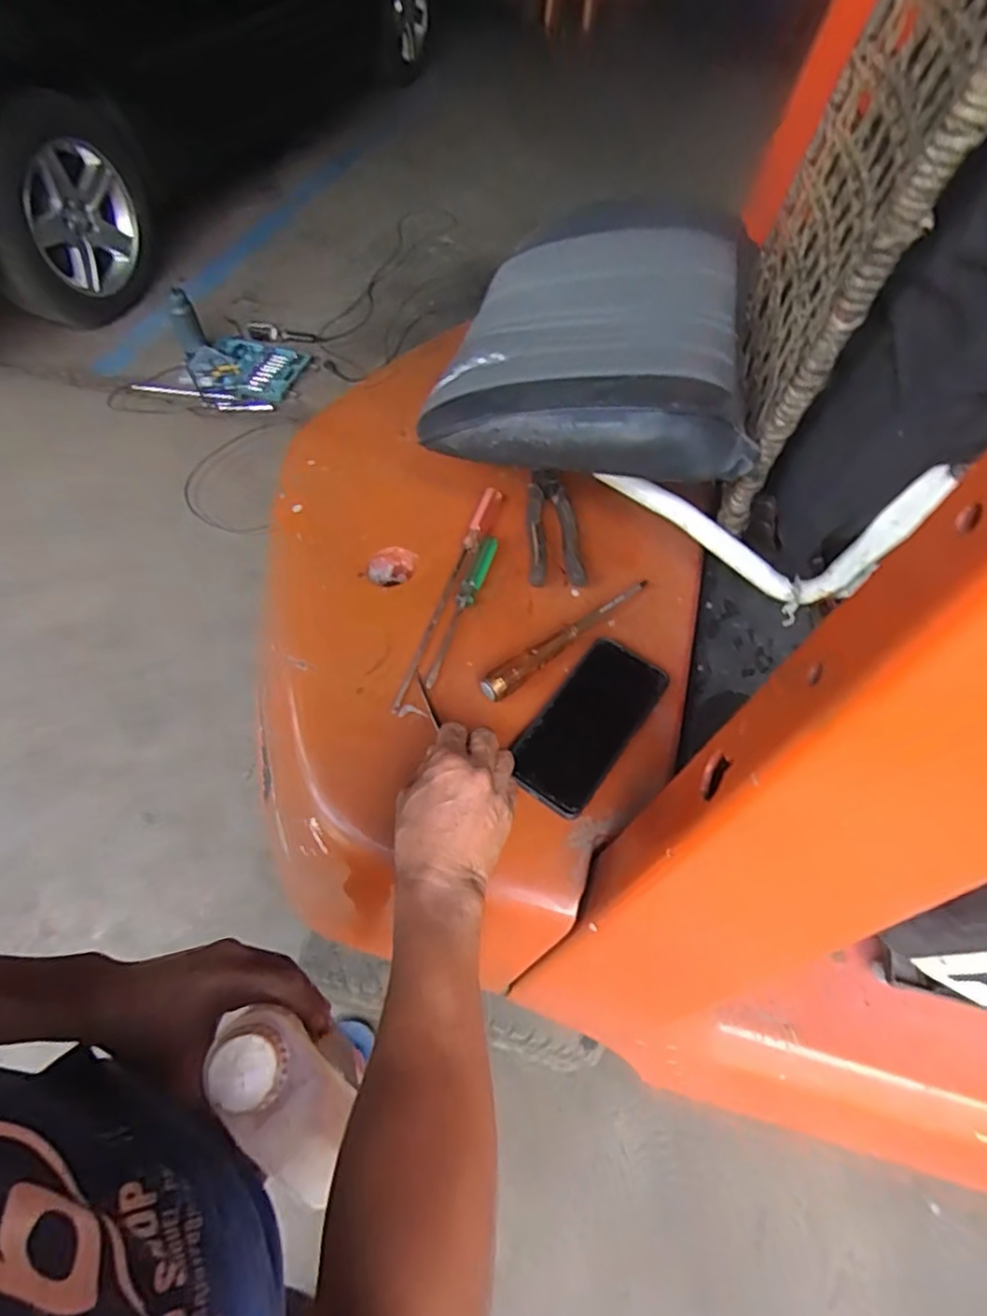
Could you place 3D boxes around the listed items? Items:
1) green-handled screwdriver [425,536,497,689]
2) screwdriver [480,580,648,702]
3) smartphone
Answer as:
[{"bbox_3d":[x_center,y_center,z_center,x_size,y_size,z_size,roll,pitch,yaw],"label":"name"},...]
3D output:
[{"bbox_3d":[-0.032,-0.048,0.637,0.019,0.017,0.172,16,70,15],"label":"green-handled screwdriver"},{"bbox_3d":[0.073,-0.025,0.613,0.205,0.020,0.021,-34,64,-22],"label":"screwdriver"},{"bbox_3d":[0.086,0.058,0.580,0.077,0.009,0.168,35,71,12],"label":"smartphone"}]

